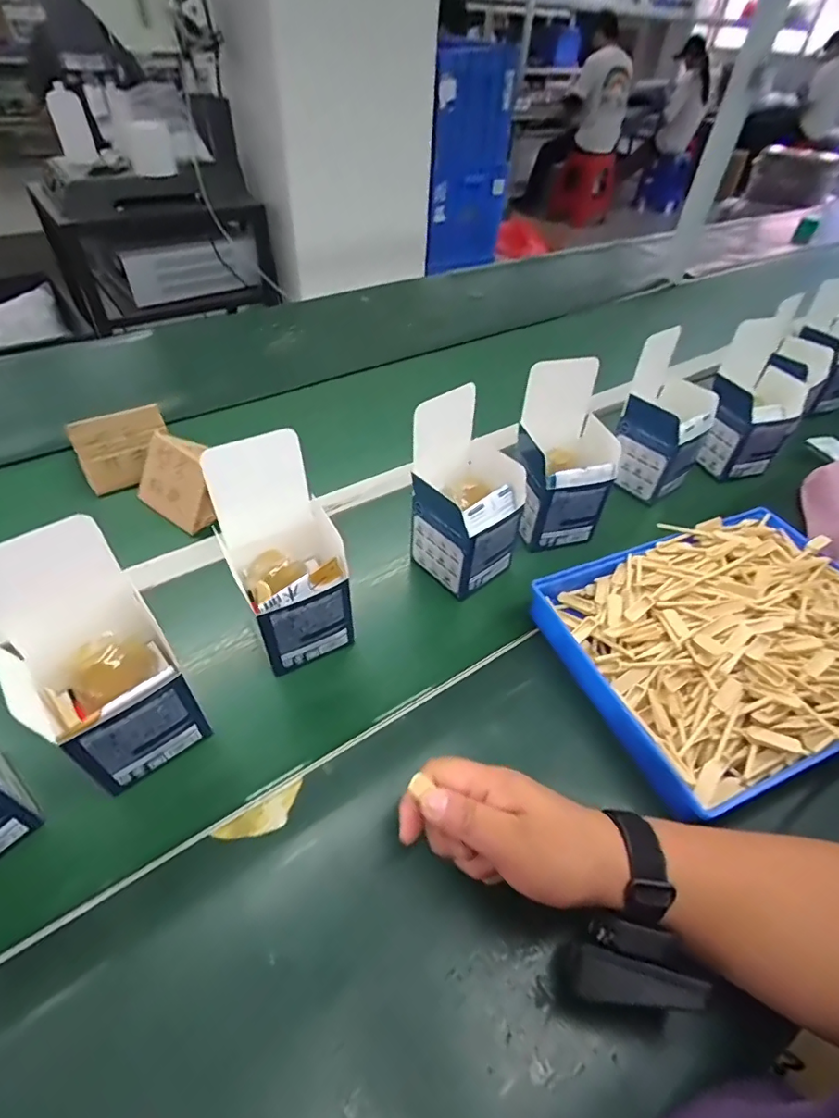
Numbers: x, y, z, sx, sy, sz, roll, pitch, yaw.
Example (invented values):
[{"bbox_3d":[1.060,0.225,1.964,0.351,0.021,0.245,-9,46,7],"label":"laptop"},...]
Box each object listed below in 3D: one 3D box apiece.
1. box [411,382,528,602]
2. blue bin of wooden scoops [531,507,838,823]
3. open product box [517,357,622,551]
[{"bbox_3d":[0.052,-0.065,0.510,0.102,0.169,0.093,-30,54,-28],"label":"box"},{"bbox_3d":[0.295,0.064,0.478,0.320,0.047,0.231,-17,49,-18],"label":"blue bin of wooden scoops"},{"bbox_3d":[0.156,-0.111,0.556,0.093,0.175,0.095,-10,47,-12],"label":"open product box"}]

